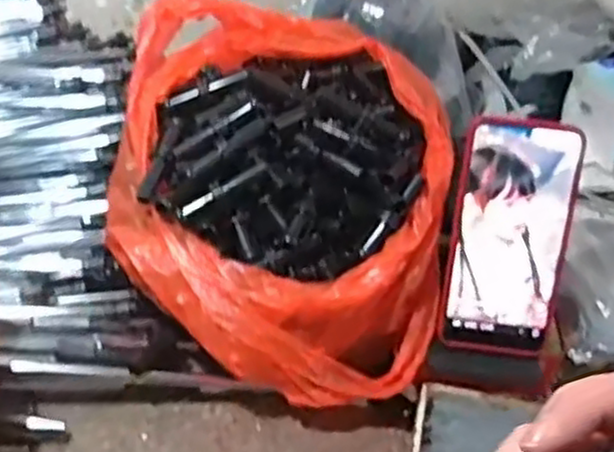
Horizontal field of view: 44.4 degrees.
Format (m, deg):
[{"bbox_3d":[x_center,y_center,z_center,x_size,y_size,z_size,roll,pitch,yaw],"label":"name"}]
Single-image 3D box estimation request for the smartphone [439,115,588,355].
[{"bbox_3d":[0.141,0.010,0.522,0.078,0.165,0.012,6,15,3],"label":"smartphone"}]

